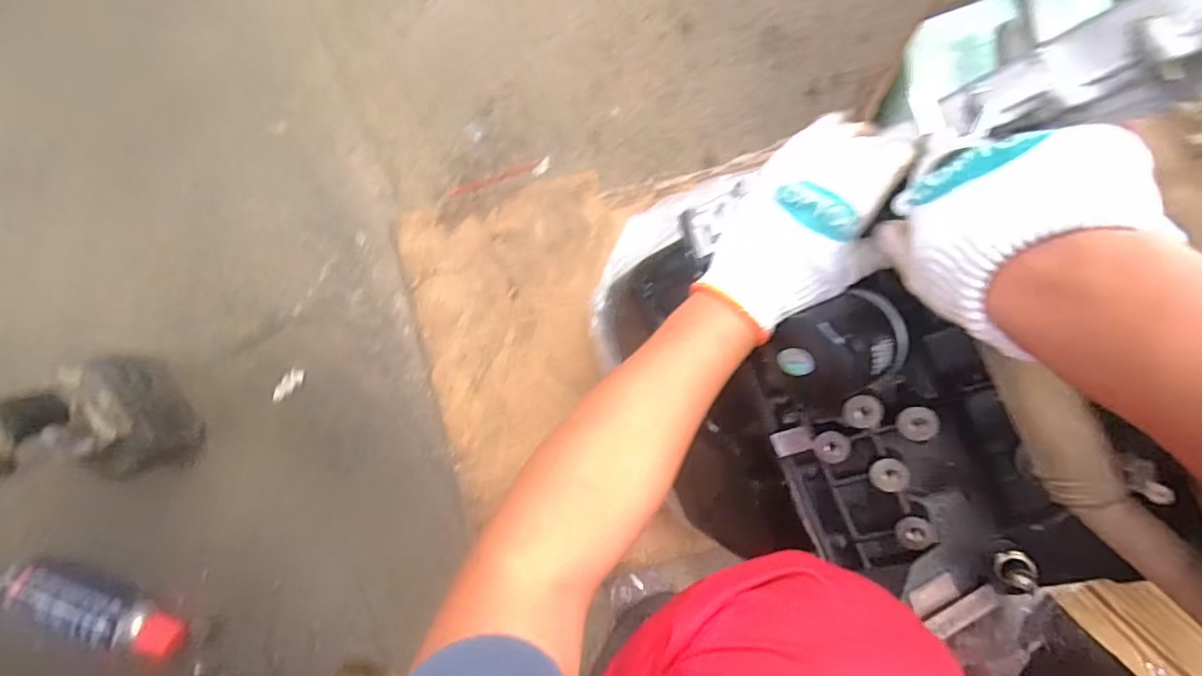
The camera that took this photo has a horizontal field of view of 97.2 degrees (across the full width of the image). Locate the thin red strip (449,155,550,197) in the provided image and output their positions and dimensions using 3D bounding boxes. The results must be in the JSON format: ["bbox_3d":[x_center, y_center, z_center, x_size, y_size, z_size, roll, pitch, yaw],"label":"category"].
[{"bbox_3d":[-0.125,-0.198,0.660,0.129,0.009,0.019,-17,86,-6],"label":"thin red strip"}]

